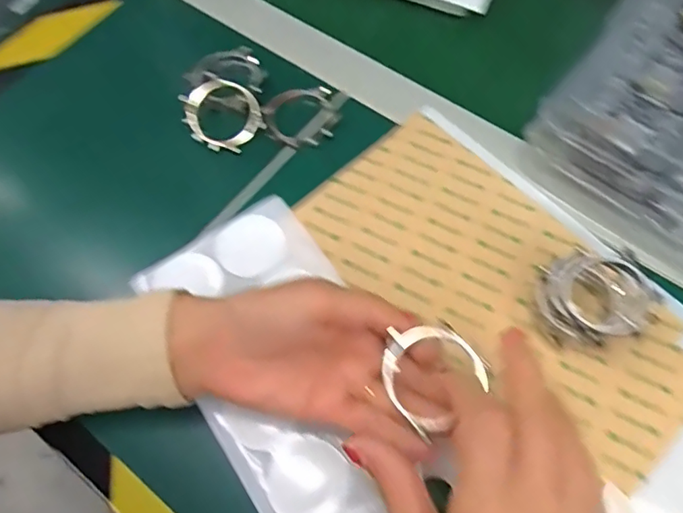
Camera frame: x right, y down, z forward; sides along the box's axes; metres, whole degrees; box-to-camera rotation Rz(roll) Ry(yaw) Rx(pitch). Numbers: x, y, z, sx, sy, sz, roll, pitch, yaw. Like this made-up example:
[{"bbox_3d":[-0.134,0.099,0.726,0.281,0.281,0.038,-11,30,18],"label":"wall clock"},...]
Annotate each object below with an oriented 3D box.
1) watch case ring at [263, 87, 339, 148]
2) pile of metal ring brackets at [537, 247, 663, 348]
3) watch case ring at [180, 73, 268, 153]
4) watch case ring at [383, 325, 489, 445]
[{"bbox_3d":[-0.030,-0.102,0.388,0.052,0.013,0.048,-1,65,3],"label":"watch case ring"},{"bbox_3d":[0.141,0.027,0.309,0.051,0.041,0.053,-1,65,3],"label":"pile of metal ring brackets"},{"bbox_3d":[-0.085,-0.101,0.382,0.057,0.013,0.050,35,85,4],"label":"watch case ring"},{"bbox_3d":[0.044,0.056,0.260,0.044,0.006,0.046,-1,65,3],"label":"watch case ring"}]

